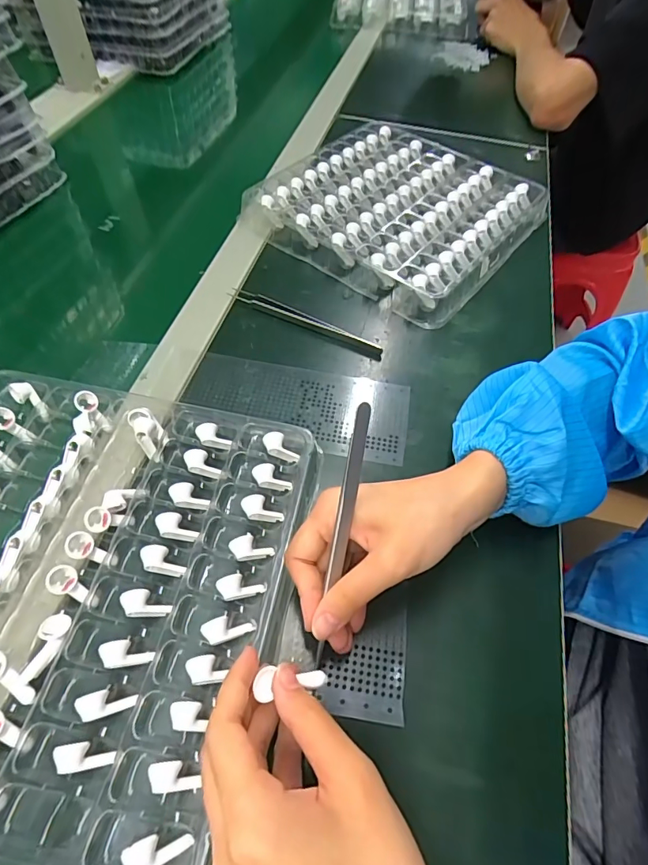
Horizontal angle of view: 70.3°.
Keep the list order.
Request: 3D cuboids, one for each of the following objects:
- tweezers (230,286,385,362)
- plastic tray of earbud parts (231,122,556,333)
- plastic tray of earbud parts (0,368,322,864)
[{"bbox_3d":[-0.019,-0.102,0.422,0.155,0.010,0.011,24,59,13],"label":"tweezers"},{"bbox_3d":[0.083,-0.251,0.511,0.259,0.032,0.246,34,61,19],"label":"plastic tray of earbud parts"},{"bbox_3d":[-0.150,0.084,0.279,0.249,0.032,0.246,11,57,5],"label":"plastic tray of earbud parts"}]

